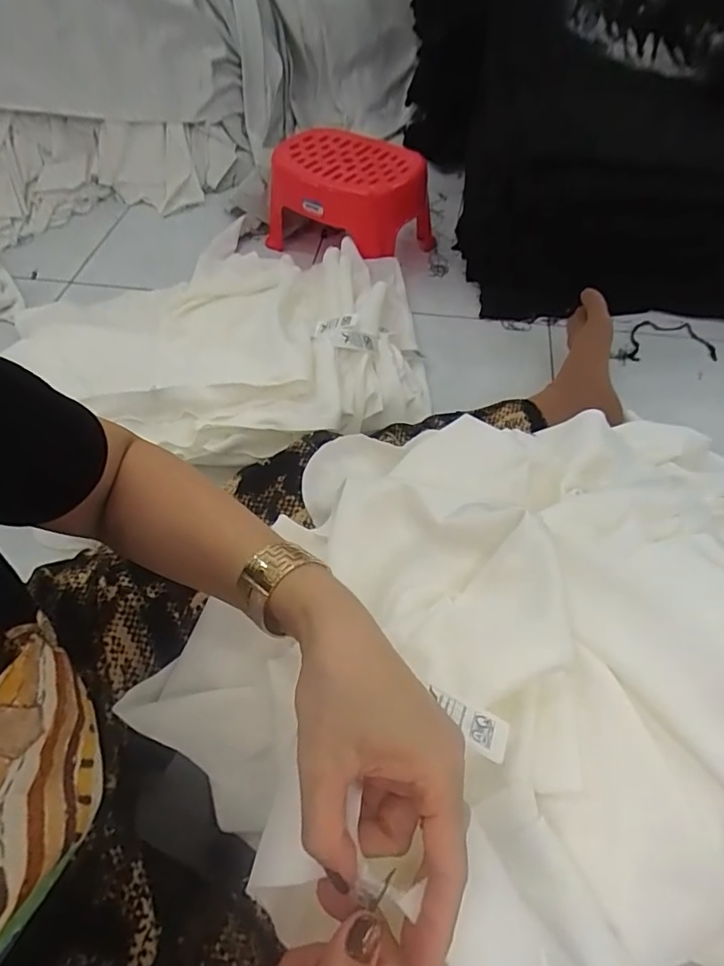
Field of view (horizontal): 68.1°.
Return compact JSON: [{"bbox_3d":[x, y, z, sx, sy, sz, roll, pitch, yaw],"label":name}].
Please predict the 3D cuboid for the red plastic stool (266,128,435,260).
[{"bbox_3d":[-0.029,-0.467,0.915,0.266,0.167,0.164,20,58,15],"label":"red plastic stool"}]

